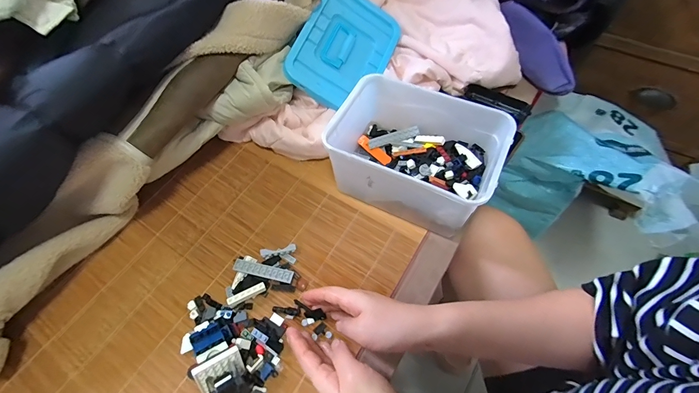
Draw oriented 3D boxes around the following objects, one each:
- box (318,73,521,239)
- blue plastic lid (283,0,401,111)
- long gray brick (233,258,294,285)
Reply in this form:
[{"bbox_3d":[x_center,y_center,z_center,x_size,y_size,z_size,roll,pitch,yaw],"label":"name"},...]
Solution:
[{"bbox_3d":[0.083,-0.055,0.471,0.217,0.128,0.145,24,62,15],"label":"box"},{"bbox_3d":[-0.006,-0.251,0.563,0.148,0.020,0.211,29,71,-16],"label":"blue plastic lid"},{"bbox_3d":[-0.114,0.099,0.440,0.081,0.004,0.016,12,69,7],"label":"long gray brick"}]

